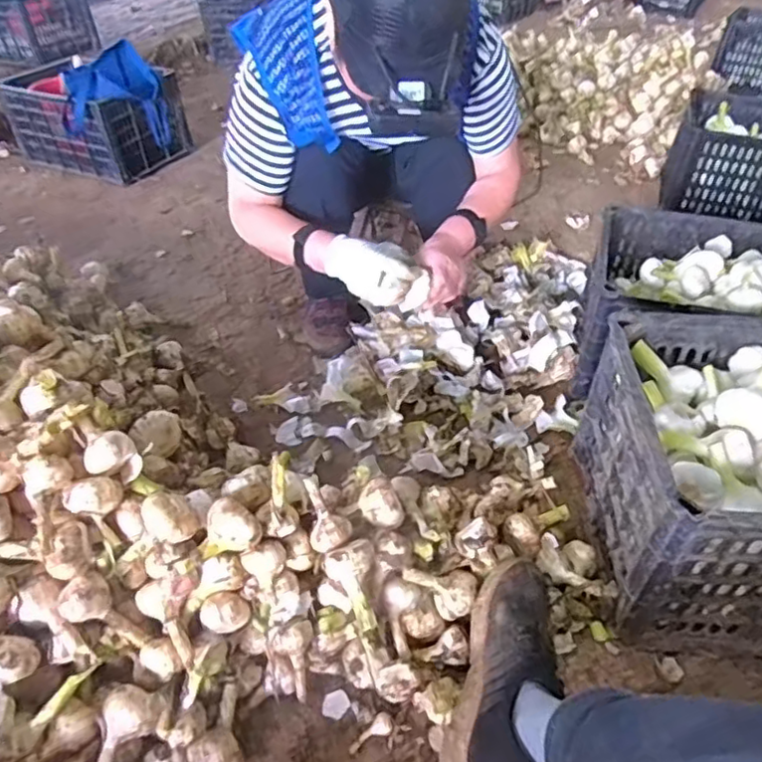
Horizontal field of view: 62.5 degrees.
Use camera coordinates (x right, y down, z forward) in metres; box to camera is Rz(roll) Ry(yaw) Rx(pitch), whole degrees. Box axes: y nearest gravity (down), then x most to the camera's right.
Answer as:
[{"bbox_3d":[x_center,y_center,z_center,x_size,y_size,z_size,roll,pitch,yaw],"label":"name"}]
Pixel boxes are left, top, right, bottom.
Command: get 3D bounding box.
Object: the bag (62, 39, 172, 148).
[{"bbox_3d":[-0.695,-0.733,1.619,0.252,0.213,0.122,-14,45,-14],"label":"bag"}]

